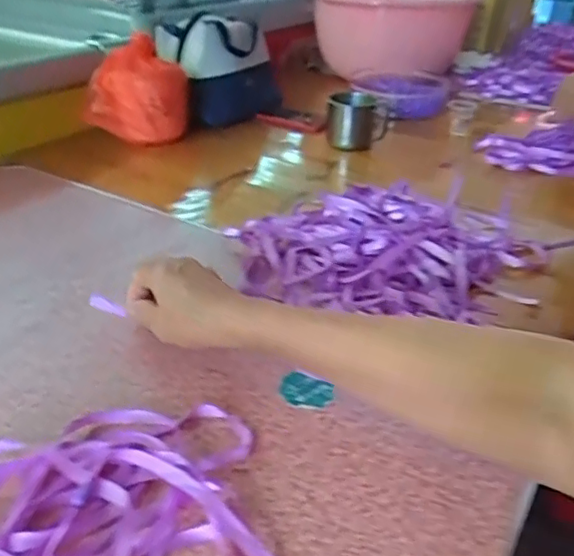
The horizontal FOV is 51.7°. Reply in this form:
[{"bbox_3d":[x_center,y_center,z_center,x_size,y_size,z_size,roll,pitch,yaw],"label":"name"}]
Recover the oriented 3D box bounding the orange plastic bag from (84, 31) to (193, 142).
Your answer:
[{"bbox_3d":[-0.252,-0.310,1.001,0.154,0.153,0.109,5,31,3],"label":"orange plastic bag"}]

